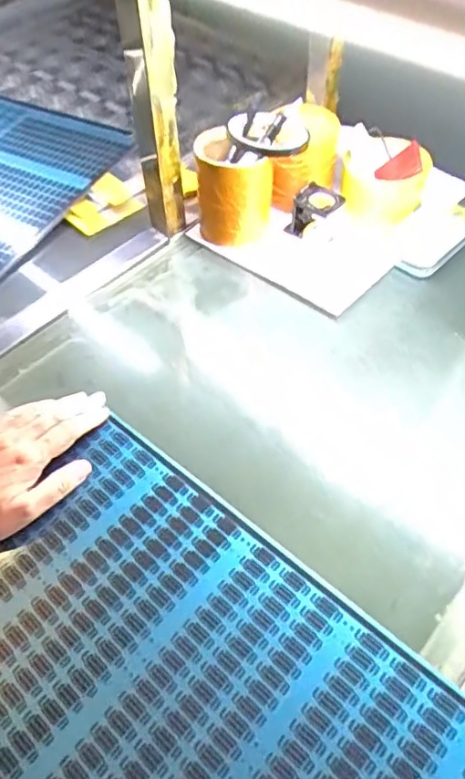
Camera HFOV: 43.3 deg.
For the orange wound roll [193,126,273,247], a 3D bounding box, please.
[{"bbox_3d":[0.002,-0.211,0.629,0.080,0.110,0.082,0,53,0],"label":"orange wound roll"}]

